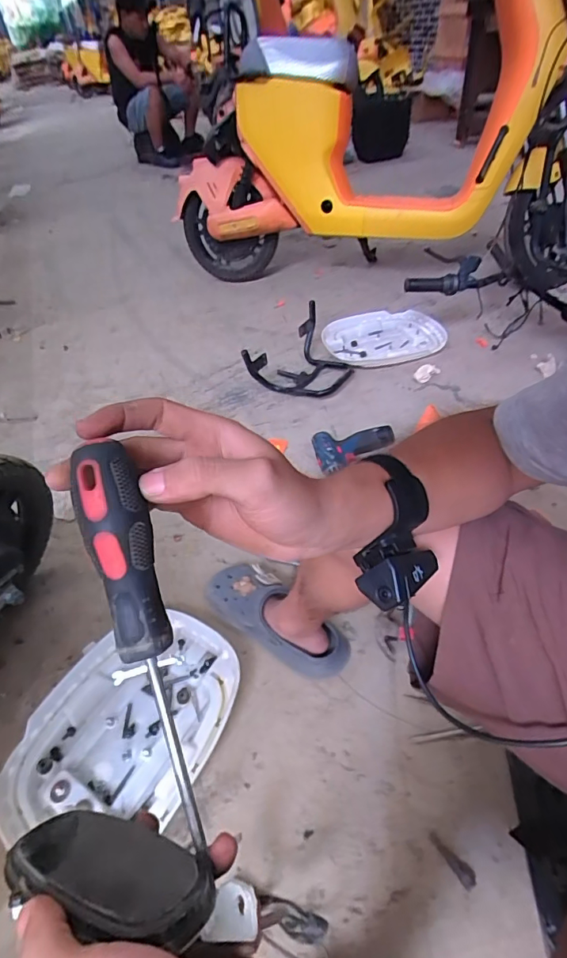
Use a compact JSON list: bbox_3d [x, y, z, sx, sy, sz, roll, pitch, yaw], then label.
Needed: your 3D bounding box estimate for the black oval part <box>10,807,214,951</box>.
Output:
[{"bbox_3d":[-0.084,0.184,0.219,0.119,0.051,0.010,-12,81,36],"label":"black oval part"}]

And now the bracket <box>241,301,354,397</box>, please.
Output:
[{"bbox_3d":[0.051,-0.370,1.339,0.290,0.141,0.302,0,45,4],"label":"bracket"}]

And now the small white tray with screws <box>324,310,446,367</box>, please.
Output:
[{"bbox_3d":[0.332,-0.456,1.474,0.393,0.043,0.301,-17,46,-13],"label":"small white tray with screws"}]

